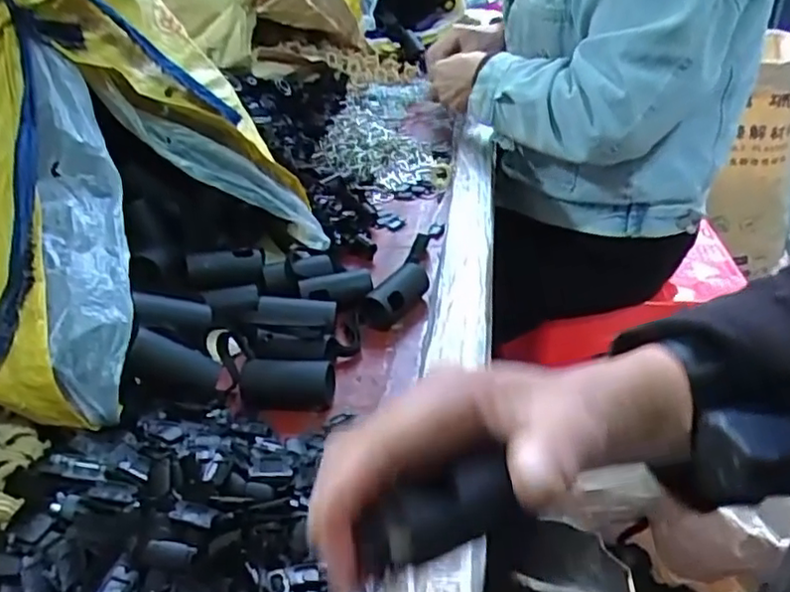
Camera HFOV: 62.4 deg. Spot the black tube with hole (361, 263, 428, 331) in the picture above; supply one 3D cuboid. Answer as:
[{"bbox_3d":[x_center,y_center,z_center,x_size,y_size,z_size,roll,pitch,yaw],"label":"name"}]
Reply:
[{"bbox_3d":[-0.001,-0.002,0.533,0.031,0.027,0.072,14,37,23],"label":"black tube with hole"}]

